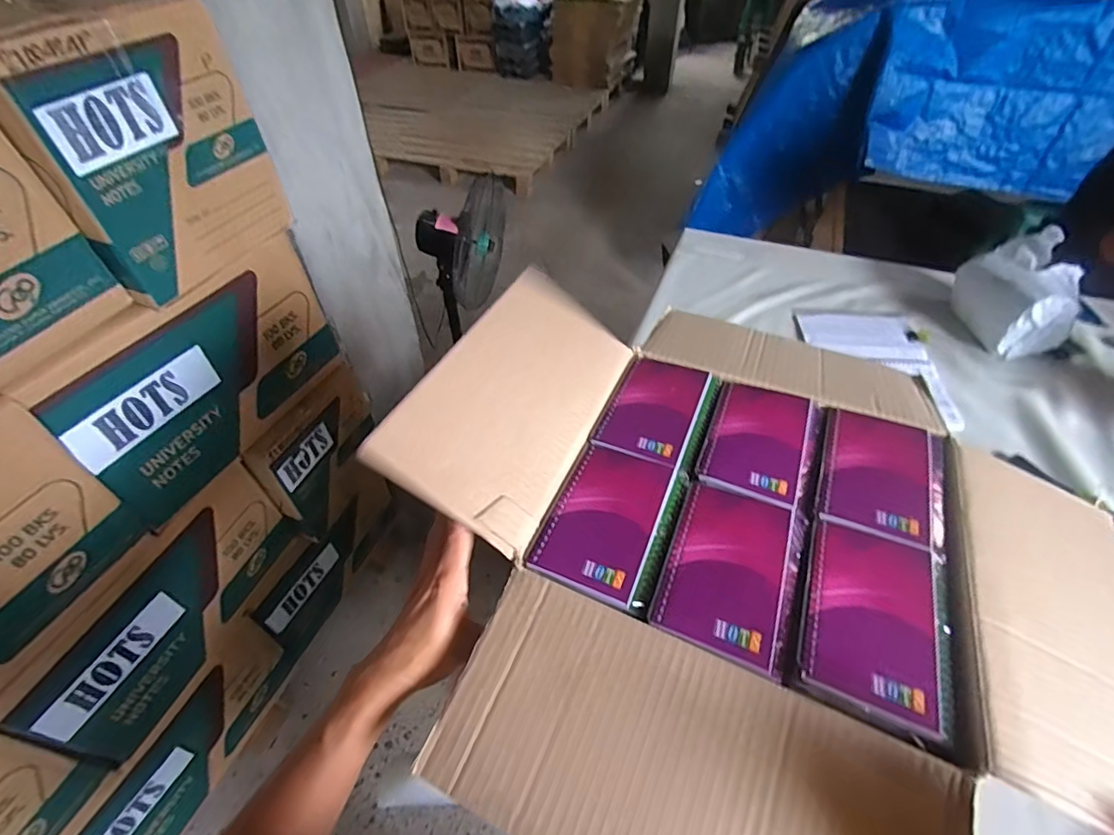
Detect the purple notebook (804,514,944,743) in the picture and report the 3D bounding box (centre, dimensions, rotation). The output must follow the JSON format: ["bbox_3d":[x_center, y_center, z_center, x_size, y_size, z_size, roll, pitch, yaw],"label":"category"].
[{"bbox_3d":[0.215,0.132,0.350,0.080,0.007,0.129,18,50,17],"label":"purple notebook"}]

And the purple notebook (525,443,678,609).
[{"bbox_3d":[0.039,0.077,0.408,0.079,0.005,0.130,18,49,16],"label":"purple notebook"}]

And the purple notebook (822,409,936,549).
[{"bbox_3d":[0.269,0.045,0.432,0.082,0.006,0.128,17,49,16],"label":"purple notebook"}]

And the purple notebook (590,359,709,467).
[{"bbox_3d":[0.094,-0.011,0.490,0.079,0.009,0.134,18,50,17],"label":"purple notebook"}]

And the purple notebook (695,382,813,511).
[{"bbox_3d":[0.183,0.018,0.472,0.083,0.007,0.138,18,50,17],"label":"purple notebook"}]

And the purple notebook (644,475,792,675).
[{"bbox_3d":[0.125,0.105,0.378,0.080,0.009,0.133,17,49,16],"label":"purple notebook"}]

